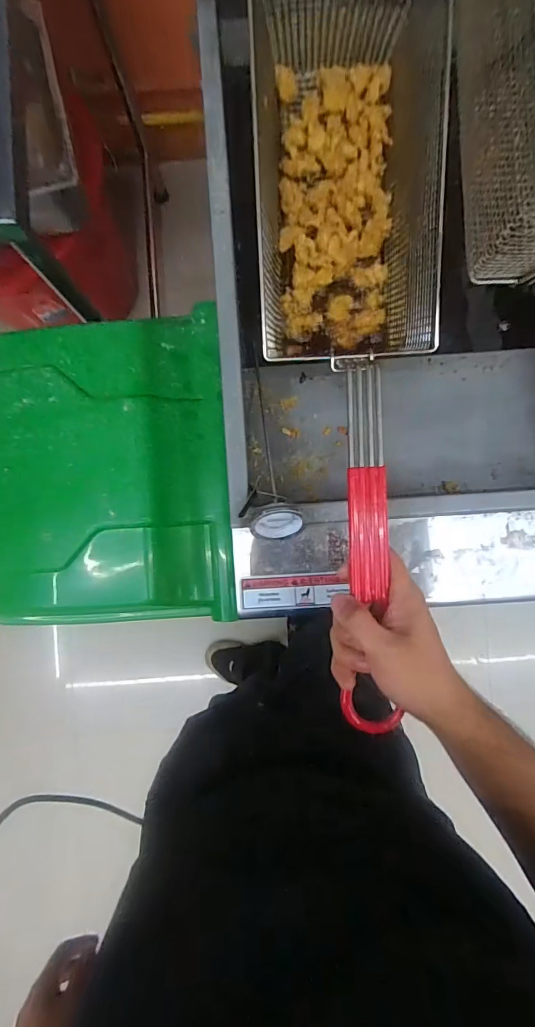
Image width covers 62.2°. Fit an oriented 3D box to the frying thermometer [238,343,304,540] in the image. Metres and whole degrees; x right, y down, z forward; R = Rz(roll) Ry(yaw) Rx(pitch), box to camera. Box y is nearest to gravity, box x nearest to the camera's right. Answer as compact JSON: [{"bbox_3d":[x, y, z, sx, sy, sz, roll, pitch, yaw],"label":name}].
[{"bbox_3d":[-0.002,-0.075,0.462,0.049,0.059,0.237,-6,52,1],"label":"frying thermometer"}]

